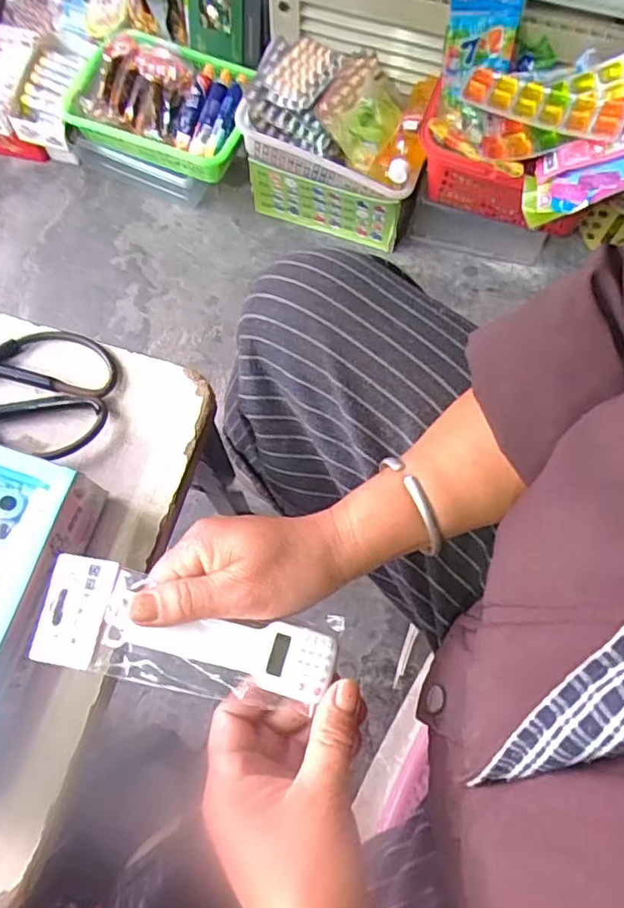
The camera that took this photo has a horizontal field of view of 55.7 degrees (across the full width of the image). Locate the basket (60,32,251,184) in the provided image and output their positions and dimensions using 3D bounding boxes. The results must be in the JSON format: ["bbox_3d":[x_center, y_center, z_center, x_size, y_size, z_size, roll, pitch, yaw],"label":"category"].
[{"bbox_3d":[-0.224,-0.543,0.911,0.277,0.072,0.177,18,71,6],"label":"basket"}]

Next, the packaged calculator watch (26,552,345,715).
[{"bbox_3d":[-0.065,0.093,0.305,0.154,0.011,0.054,10,71,5],"label":"packaged calculator watch"}]

